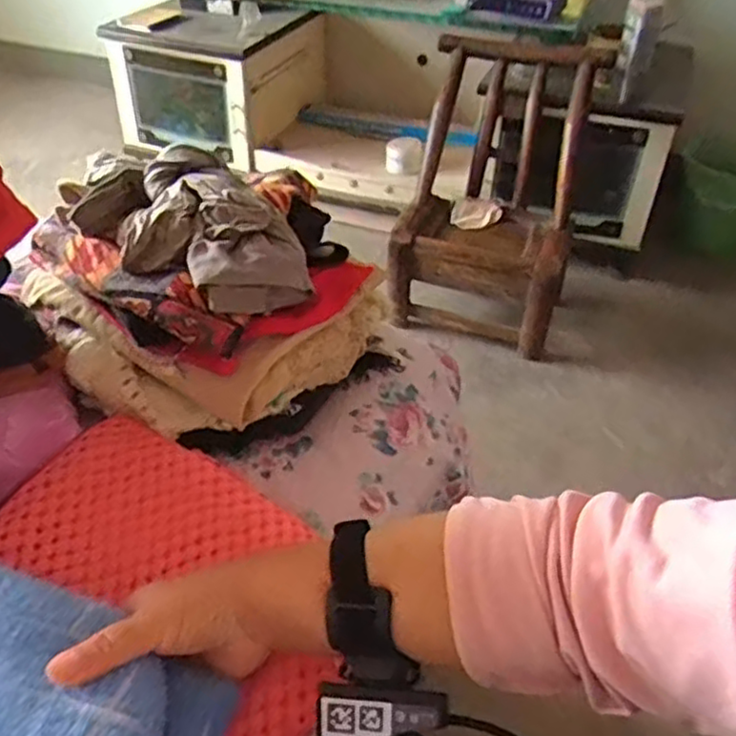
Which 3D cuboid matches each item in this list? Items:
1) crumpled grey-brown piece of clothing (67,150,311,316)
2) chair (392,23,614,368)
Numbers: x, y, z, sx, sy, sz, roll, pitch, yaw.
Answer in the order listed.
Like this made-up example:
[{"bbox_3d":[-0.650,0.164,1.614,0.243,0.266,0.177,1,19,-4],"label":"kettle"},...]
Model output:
[{"bbox_3d":[-0.159,-0.125,0.579,0.110,0.058,0.251,-32,51,-33],"label":"crumpled grey-brown piece of clothing"},{"bbox_3d":[0.271,-0.369,1.495,0.357,0.497,0.431,12,42,12],"label":"chair"}]

